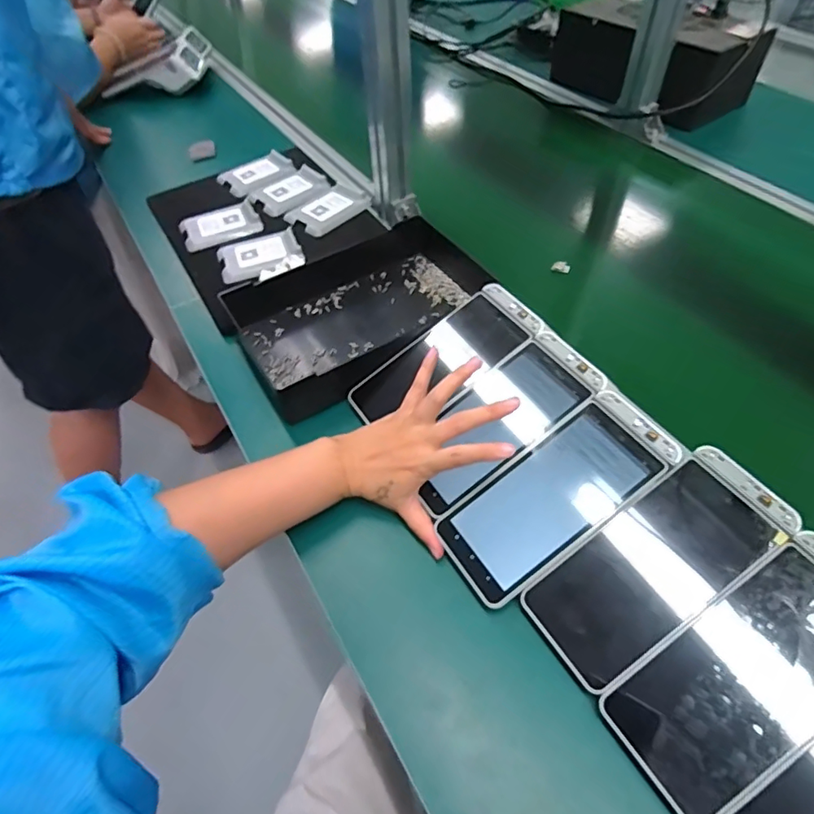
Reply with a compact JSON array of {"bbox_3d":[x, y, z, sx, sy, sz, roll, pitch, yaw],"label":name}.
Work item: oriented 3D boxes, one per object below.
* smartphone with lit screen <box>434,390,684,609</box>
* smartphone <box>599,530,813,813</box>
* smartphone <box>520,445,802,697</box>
[{"bbox_3d":[0.113,0.067,0.405,0.185,0.007,0.079,-39,59,-2],"label":"smartphone with lit screen"},{"bbox_3d":[0.217,0.162,0.324,0.183,0.010,0.079,-39,59,-2],"label":"smartphone"},{"bbox_3d":[0.175,0.110,0.369,0.184,0.014,0.079,-38,59,-3],"label":"smartphone"}]

